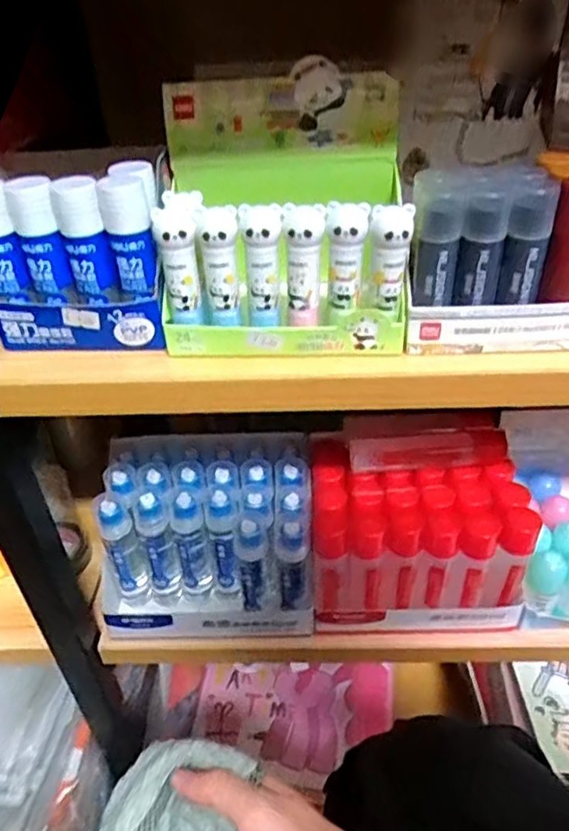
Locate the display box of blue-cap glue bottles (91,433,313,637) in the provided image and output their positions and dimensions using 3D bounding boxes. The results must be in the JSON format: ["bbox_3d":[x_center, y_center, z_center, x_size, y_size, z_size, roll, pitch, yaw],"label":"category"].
[{"bbox_3d":[-0.069,0.111,0.528,0.185,0.125,0.115,-1,38,3],"label":"display box of blue-cap glue bottles"}]

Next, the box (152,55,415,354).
[{"bbox_3d":[-0.001,-0.121,0.363,0.144,0.128,0.107,1,38,4],"label":"box"}]

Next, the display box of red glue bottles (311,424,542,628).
[{"bbox_3d":[0.111,0.090,0.511,0.176,0.134,0.113,-1,38,2],"label":"display box of red glue bottles"}]

